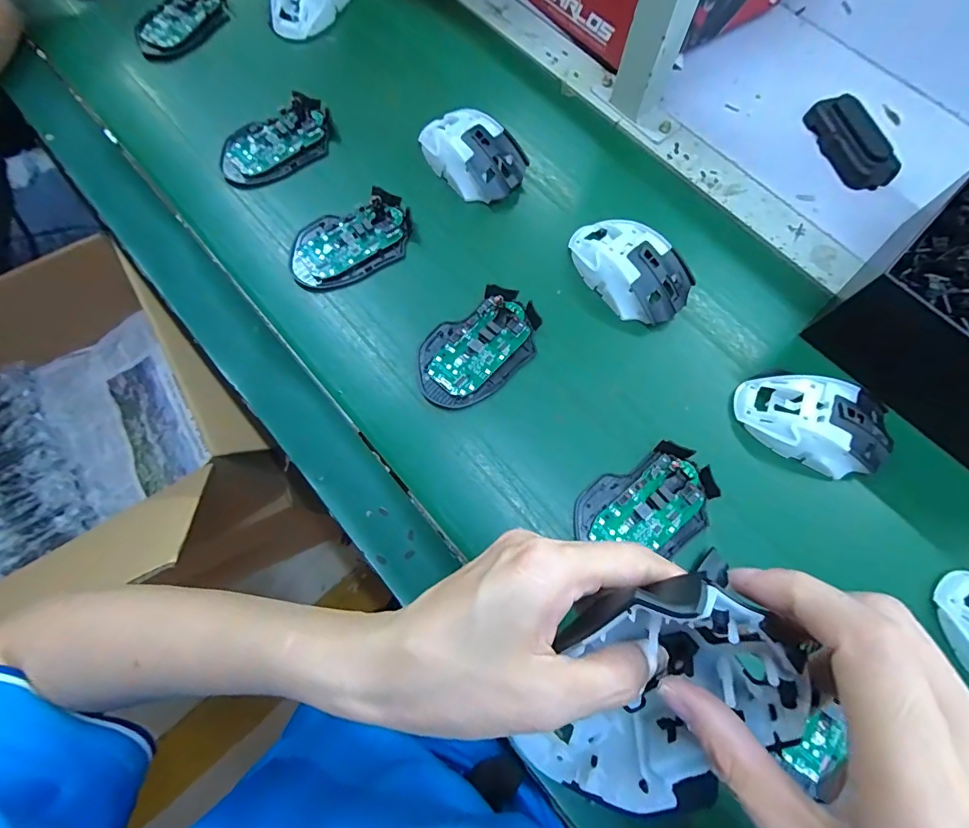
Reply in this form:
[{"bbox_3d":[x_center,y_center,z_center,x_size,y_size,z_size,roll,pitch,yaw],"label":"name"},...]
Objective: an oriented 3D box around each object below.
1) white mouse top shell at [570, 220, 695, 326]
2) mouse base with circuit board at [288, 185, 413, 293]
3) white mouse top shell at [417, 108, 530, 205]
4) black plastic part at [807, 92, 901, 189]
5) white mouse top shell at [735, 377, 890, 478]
[{"bbox_3d":[0.127,-0.130,0.400,0.064,0.036,0.111,-39,77,-13],"label":"white mouse top shell"},{"bbox_3d":[-0.120,-0.155,0.412,0.114,0.018,0.071,-26,75,-10],"label":"mouse base with circuit board"},{"bbox_3d":[-0.013,-0.250,0.435,0.109,0.036,0.067,42,75,11],"label":"white mouse top shell"},{"bbox_3d":[0.372,-0.278,0.465,0.046,0.026,0.102,-14,73,-6],"label":"black plastic part"},{"bbox_3d":[0.263,0.007,0.359,0.117,0.036,0.066,20,72,4],"label":"white mouse top shell"}]

